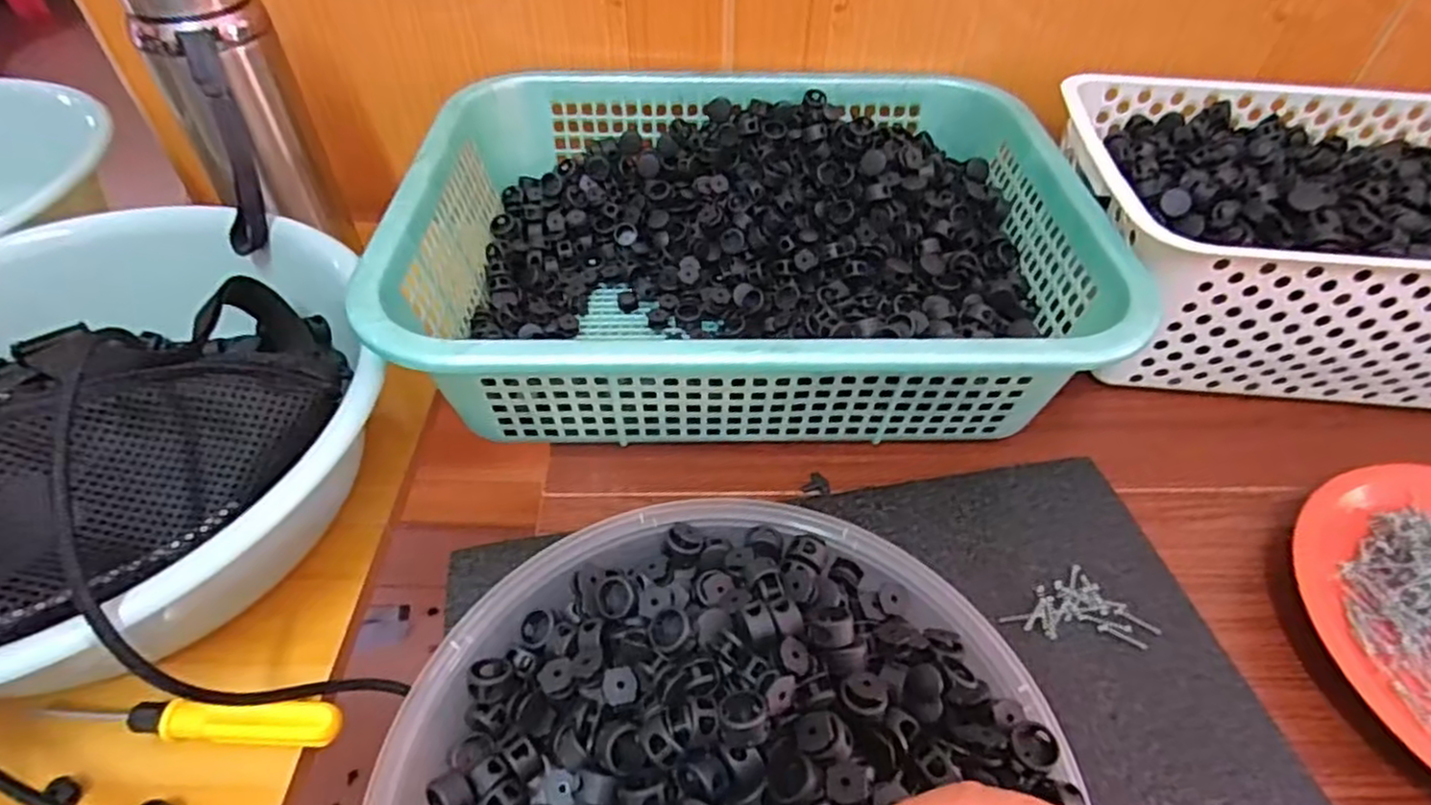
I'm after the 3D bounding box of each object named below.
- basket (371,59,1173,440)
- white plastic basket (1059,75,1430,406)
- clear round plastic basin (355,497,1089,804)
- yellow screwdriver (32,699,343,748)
[{"bbox_3d":[0.017,-0.097,0.448,0.369,0.096,0.282,-1,48,-2],"label":"basket"},{"bbox_3d":[0.367,-0.106,0.450,0.297,0.100,0.203,3,48,2],"label":"white plastic basket"},{"bbox_3d":[-0.002,0.133,0.261,0.220,0.057,0.215,0,48,-1],"label":"clear round plastic basin"},{"bbox_3d":[-0.232,0.144,0.327,0.123,0.022,0.017,1,48,0],"label":"yellow screwdriver"}]

